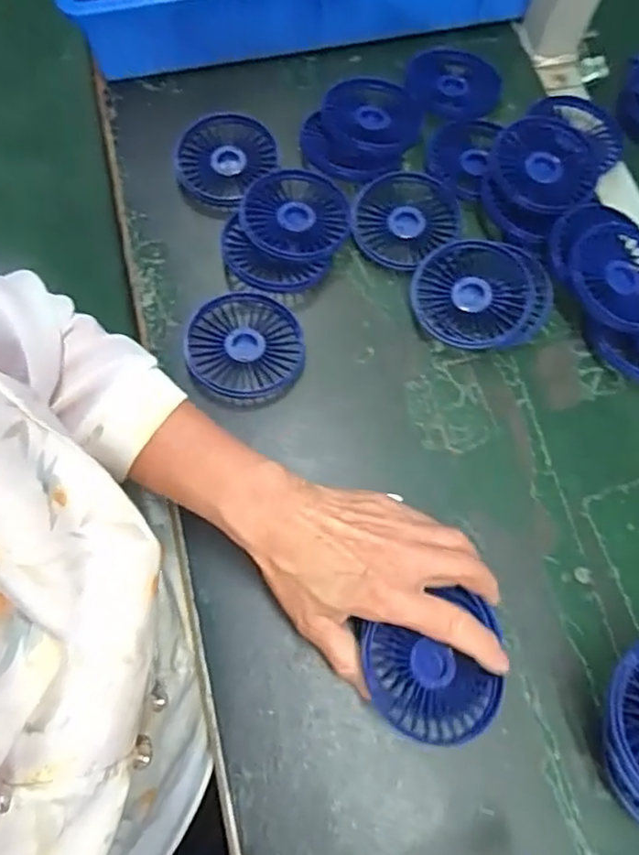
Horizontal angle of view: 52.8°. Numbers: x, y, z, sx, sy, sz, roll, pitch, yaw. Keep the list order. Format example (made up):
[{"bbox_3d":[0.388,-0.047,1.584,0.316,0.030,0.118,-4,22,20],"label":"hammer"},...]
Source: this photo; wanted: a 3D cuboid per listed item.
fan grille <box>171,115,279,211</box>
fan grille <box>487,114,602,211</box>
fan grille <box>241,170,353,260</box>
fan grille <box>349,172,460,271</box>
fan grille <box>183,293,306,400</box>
[{"bbox_3d":[-0.082,-0.229,0.553,0.080,0.021,0.086,1,69,-2],"label":"fan grille"},{"bbox_3d":[0.184,-0.216,0.521,0.082,0.015,0.097,42,72,7],"label":"fan grille"},{"bbox_3d":[-0.019,-0.173,0.520,0.088,0.010,0.080,20,70,5],"label":"fan grille"},{"bbox_3d":[0.070,-0.174,0.528,0.075,0.018,0.091,43,73,13],"label":"fan grille"},{"bbox_3d":[-0.055,-0.061,0.489,0.087,0.019,0.083,1,69,-2],"label":"fan grille"}]

